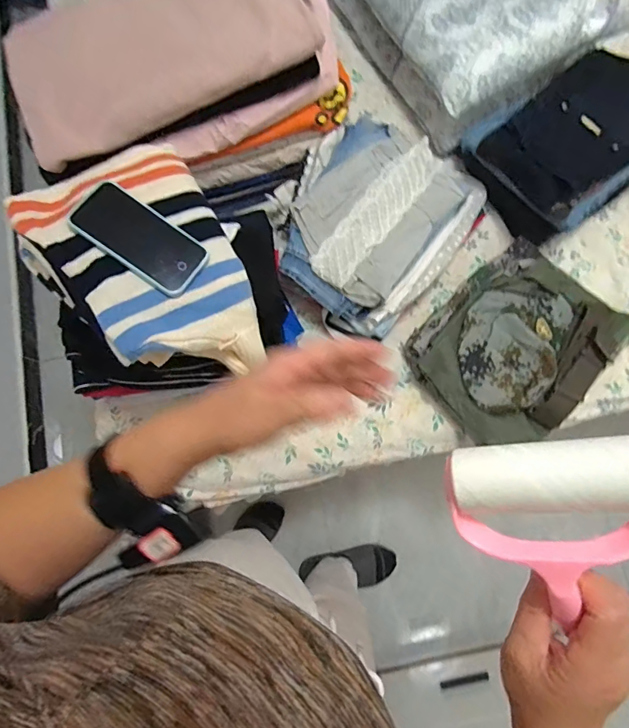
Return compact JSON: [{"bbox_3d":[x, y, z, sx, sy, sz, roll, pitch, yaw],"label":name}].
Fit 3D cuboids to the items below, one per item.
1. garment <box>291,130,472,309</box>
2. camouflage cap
[{"bbox_3d":[0.113,-0.286,0.829,0.228,0.029,0.322,38,79,7],"label":"garment"},{"bbox_3d":[0.361,-0.039,0.823,0.173,0.084,0.240,23,65,15],"label":"camouflage cap"}]

